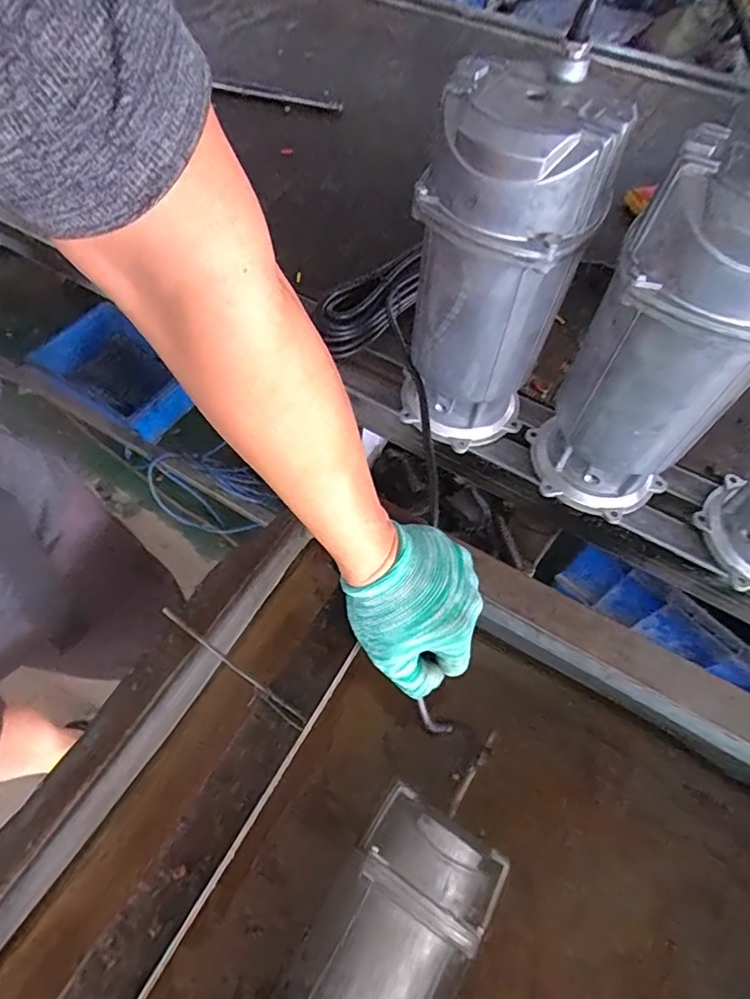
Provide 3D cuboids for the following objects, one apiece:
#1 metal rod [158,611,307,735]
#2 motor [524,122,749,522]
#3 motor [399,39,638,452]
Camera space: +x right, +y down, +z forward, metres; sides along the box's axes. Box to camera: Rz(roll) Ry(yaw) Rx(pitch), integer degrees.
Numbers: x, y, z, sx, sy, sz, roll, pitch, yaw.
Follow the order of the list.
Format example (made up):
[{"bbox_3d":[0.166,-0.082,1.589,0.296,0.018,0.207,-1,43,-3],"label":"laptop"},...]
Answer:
[{"bbox_3d":[-0.117,0.135,0.439,0.152,0.007,0.009,33,63,16],"label":"metal rod"},{"bbox_3d":[0.222,-0.104,0.432,0.125,0.301,0.106,35,64,17],"label":"motor"},{"bbox_3d":[0.093,-0.174,0.464,0.124,0.297,0.110,17,60,8],"label":"motor"}]

